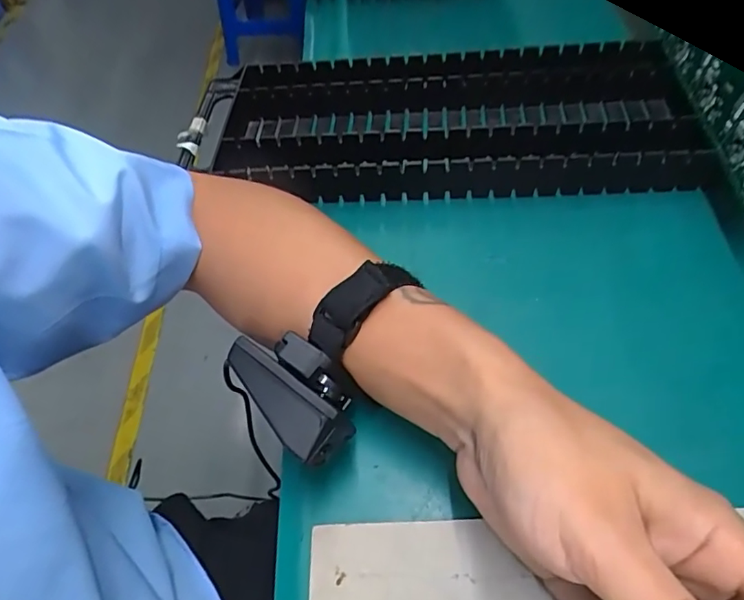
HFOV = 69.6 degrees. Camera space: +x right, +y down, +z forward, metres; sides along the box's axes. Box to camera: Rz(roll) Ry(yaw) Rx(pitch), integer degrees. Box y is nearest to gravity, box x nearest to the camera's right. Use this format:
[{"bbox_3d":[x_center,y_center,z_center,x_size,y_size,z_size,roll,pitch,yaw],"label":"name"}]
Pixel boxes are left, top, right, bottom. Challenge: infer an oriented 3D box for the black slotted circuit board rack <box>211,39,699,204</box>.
[{"bbox_3d":[0.057,-0.139,0.411,0.343,0.040,0.141,-2,54,5],"label":"black slotted circuit board rack"}]

